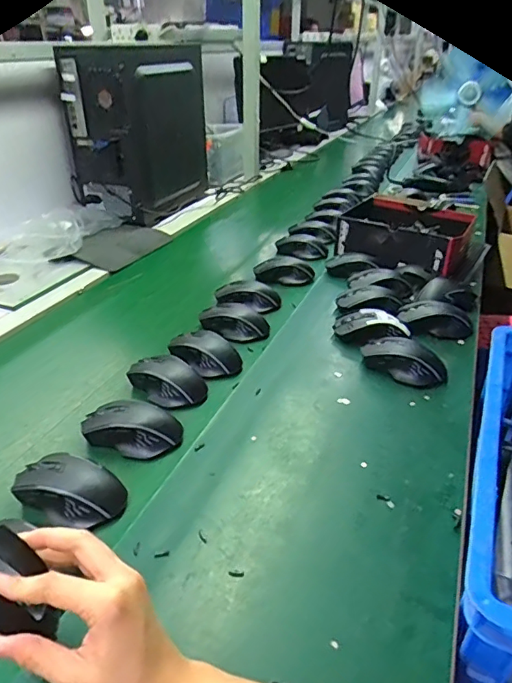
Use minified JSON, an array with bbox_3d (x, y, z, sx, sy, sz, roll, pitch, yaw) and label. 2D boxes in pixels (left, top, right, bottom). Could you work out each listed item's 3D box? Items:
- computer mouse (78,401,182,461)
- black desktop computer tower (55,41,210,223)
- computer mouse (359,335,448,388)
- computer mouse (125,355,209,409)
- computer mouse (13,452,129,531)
[{"bbox_3d":[-0.148,0.099,0.593,0.117,0.035,0.058,10,32,13],"label":"computer mouse"},{"bbox_3d":[-0.288,-0.539,1.264,0.216,0.350,0.340,9,32,13],"label":"black desktop computer tower"},{"bbox_3d":[0.207,0.025,0.705,0.120,0.038,0.059,24,38,32],"label":"computer mouse"},{"bbox_3d":[-0.119,0.050,0.677,0.111,0.036,0.067,24,38,32],"label":"computer mouse"},{"bbox_3d":[-0.190,0.146,0.512,0.118,0.035,0.065,10,32,13],"label":"computer mouse"}]

